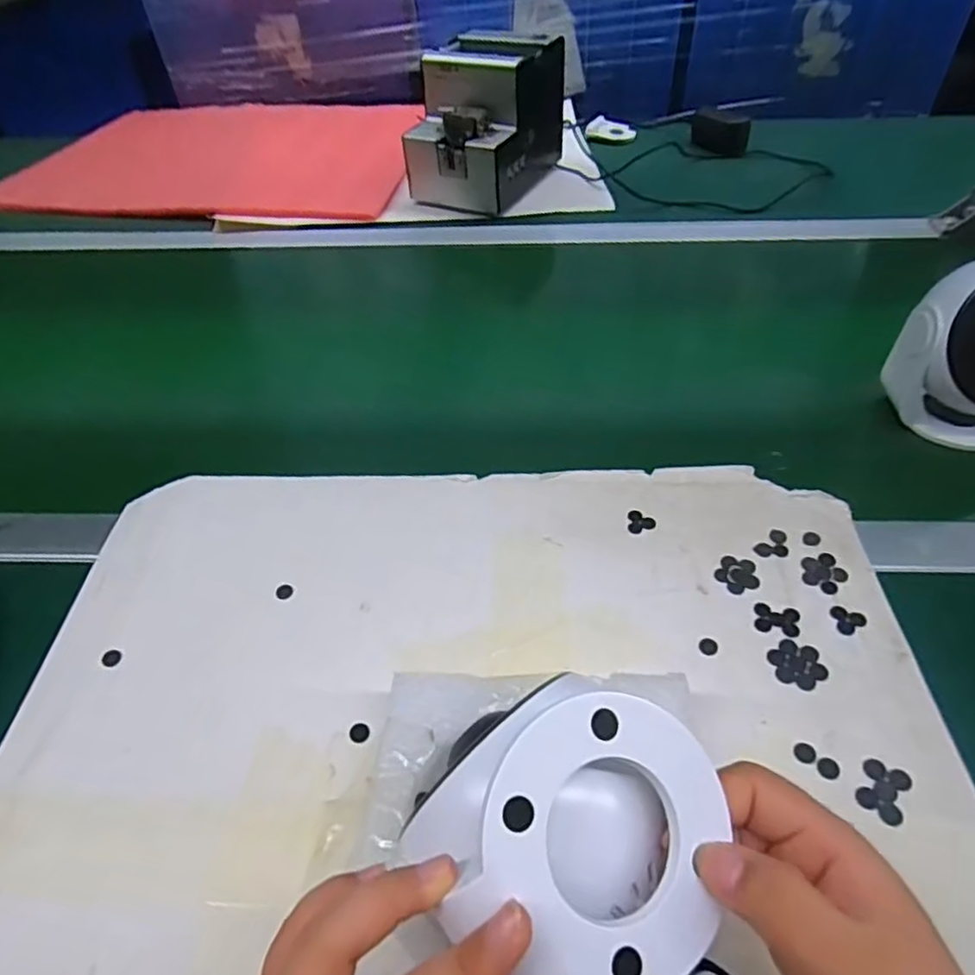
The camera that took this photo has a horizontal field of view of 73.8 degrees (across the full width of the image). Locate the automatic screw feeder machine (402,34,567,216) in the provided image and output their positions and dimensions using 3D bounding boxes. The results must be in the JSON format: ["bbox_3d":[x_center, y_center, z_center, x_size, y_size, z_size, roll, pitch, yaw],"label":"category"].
[{"bbox_3d":[-0.002,-0.442,0.789,0.136,0.147,0.186,17,50,17],"label":"automatic screw feeder machine"}]

